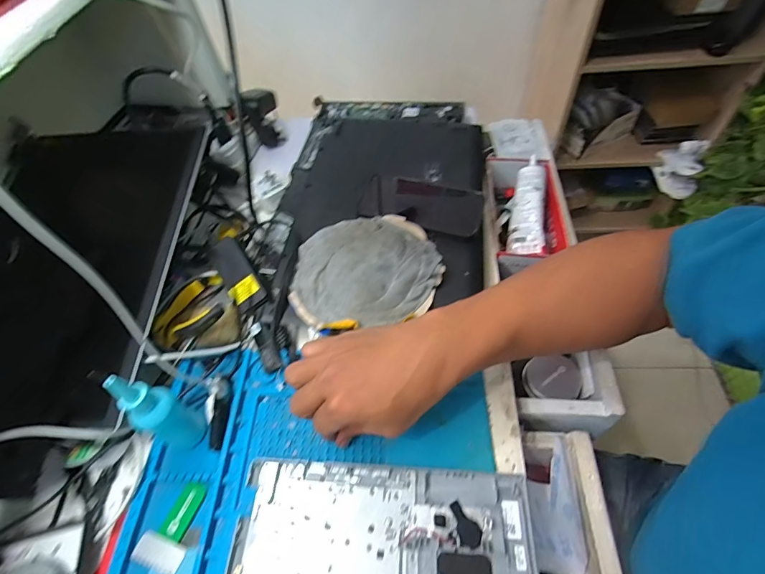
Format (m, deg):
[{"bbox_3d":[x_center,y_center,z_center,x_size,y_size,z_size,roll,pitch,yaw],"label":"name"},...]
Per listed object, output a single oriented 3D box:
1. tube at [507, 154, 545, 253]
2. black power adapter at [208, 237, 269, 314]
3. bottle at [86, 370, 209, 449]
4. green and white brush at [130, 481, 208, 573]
[{"bbox_3d":[0.195,-0.113,0.533,0.040,0.025,0.145,8,76,8],"label":"tube"},{"bbox_3d":[-0.162,-0.013,0.452,0.039,0.023,0.092,-30,72,-17],"label":"black power adapter"},{"bbox_3d":[-0.191,0.101,0.335,0.034,0.127,0.036,-3,54,4],"label":"bottle"},{"bbox_3d":[-0.179,0.205,0.346,0.044,0.010,0.066,14,57,12],"label":"green and white brush"}]

